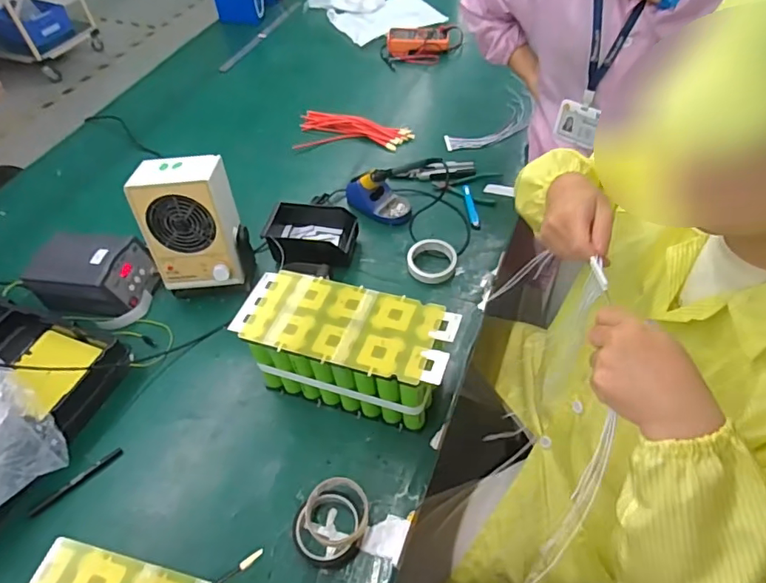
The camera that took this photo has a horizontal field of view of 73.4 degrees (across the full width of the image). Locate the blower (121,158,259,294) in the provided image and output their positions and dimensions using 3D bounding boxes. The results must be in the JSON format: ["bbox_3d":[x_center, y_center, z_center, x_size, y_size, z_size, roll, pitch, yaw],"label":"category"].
[{"bbox_3d":[-0.335,-0.102,0.932,0.156,0.250,0.126,-5,50,0],"label":"blower"}]

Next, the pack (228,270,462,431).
[{"bbox_3d":[-0.056,0.089,0.801,0.321,0.147,0.141,13,52,15],"label":"pack"}]

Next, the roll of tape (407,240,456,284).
[{"bbox_3d":[0.094,-0.061,0.987,0.092,0.022,0.089,-2,50,3],"label":"roll of tape"}]

